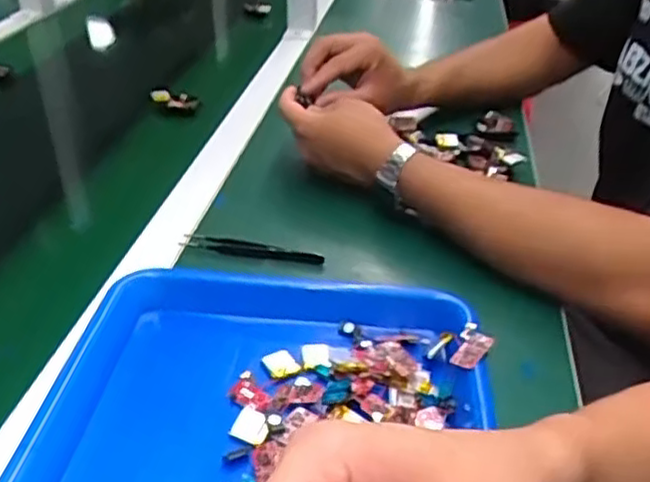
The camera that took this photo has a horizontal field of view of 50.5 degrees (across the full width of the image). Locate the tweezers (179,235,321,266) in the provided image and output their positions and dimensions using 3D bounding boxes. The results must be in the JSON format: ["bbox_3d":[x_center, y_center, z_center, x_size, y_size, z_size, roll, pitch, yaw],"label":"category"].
[{"bbox_3d":[-0.060,0.007,0.573,0.117,0.012,0.012,7,35,7],"label":"tweezers"}]

